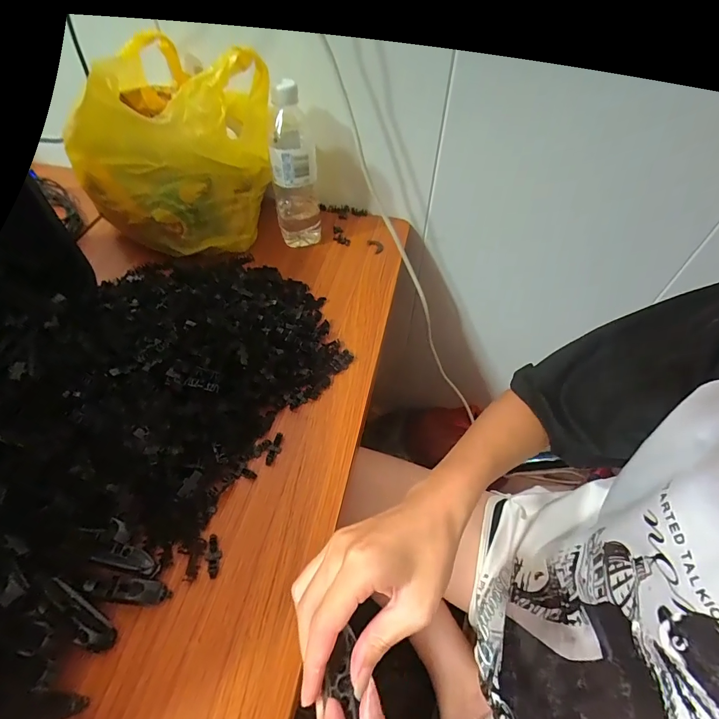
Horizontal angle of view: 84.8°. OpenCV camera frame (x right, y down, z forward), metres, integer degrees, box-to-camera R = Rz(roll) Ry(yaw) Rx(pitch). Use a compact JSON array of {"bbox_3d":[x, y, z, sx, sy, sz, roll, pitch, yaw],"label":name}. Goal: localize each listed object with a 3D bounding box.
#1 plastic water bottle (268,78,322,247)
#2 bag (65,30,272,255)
[{"bbox_3d":[-0.092,-0.264,0.553,0.064,0.206,0.067,-9,53,-8],"label":"plastic water bottle"},{"bbox_3d":[-0.243,-0.266,0.534,0.214,0.222,0.169,24,55,16],"label":"bag"}]

